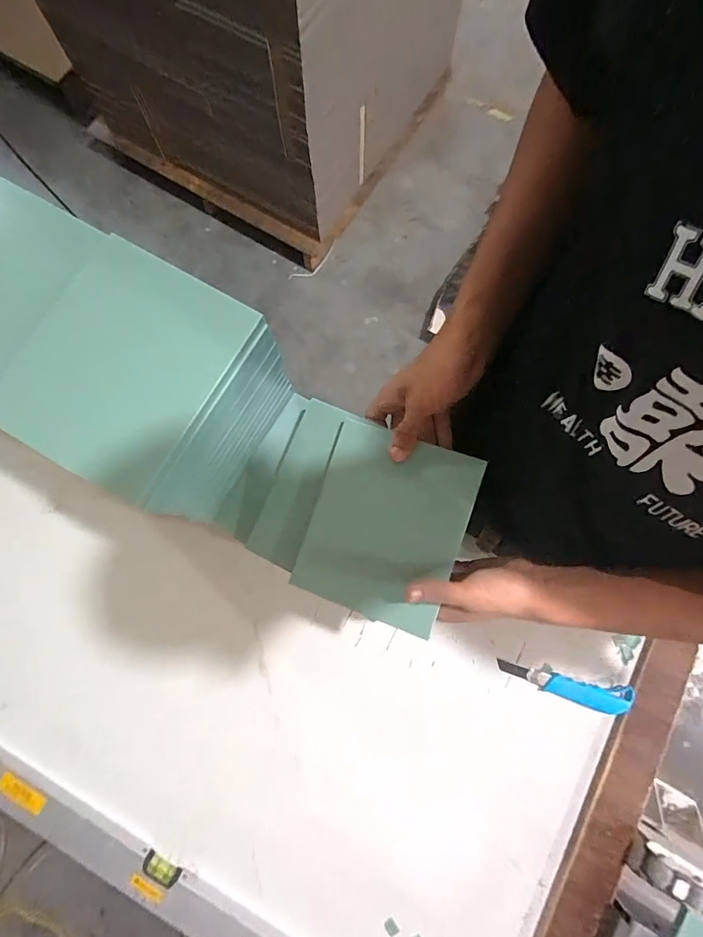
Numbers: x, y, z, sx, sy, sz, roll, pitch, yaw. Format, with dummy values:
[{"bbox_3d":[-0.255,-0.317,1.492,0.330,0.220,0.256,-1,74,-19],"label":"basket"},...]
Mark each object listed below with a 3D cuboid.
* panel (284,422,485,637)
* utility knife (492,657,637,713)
[{"bbox_3d":[0.035,0.058,0.429,0.153,0.015,0.184,18,85,7],"label":"panel"},{"bbox_3d":[0.326,0.333,0.627,0.190,0.024,0.043,13,79,2],"label":"utility knife"}]

